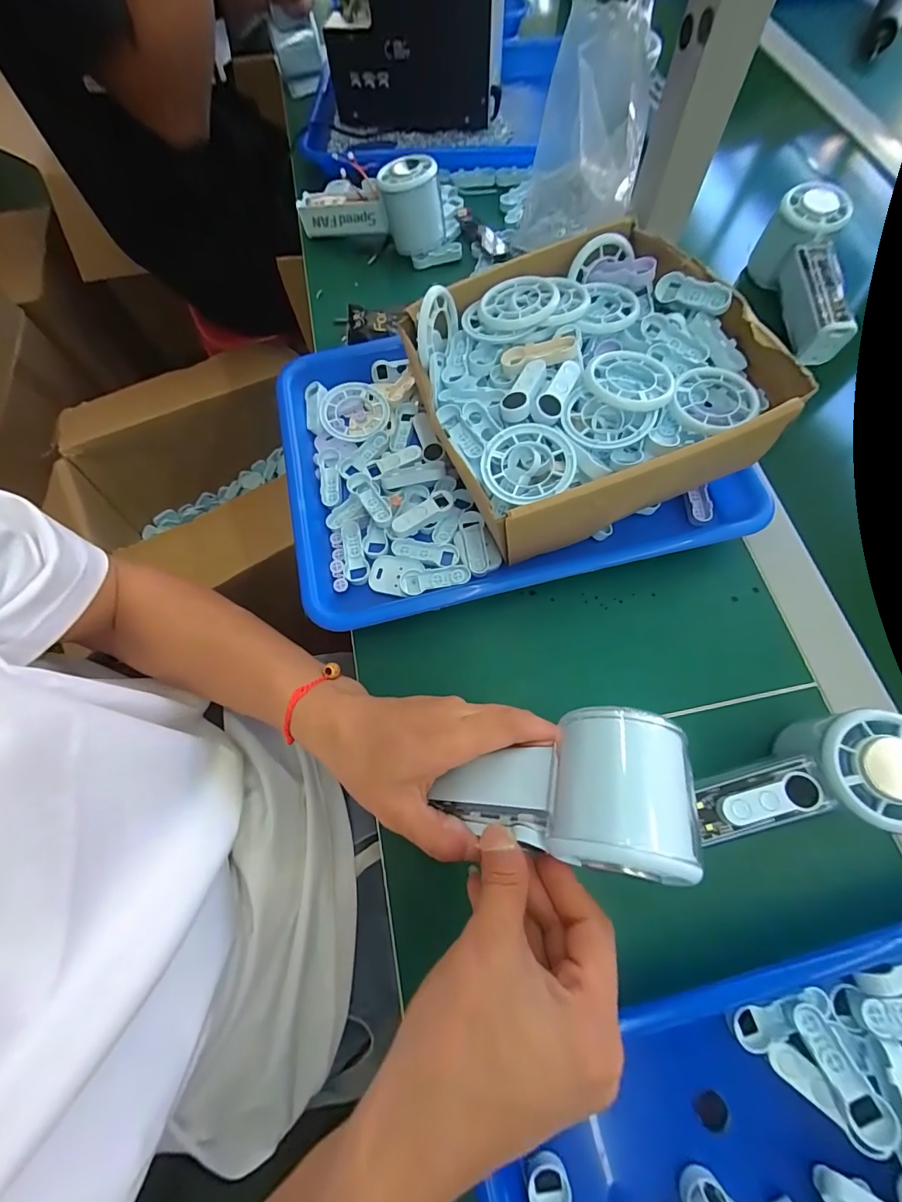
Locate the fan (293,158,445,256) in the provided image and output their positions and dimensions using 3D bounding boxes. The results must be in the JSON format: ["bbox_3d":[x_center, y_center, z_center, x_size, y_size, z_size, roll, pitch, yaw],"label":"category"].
[{"bbox_3d":[-0.079,-0.403,0.446,0.154,0.071,0.058,20,71,10],"label":"fan"}]

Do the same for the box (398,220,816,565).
[{"bbox_3d":[0.093,-0.146,0.317,0.211,0.083,0.200,-18,69,-5],"label":"box"}]

